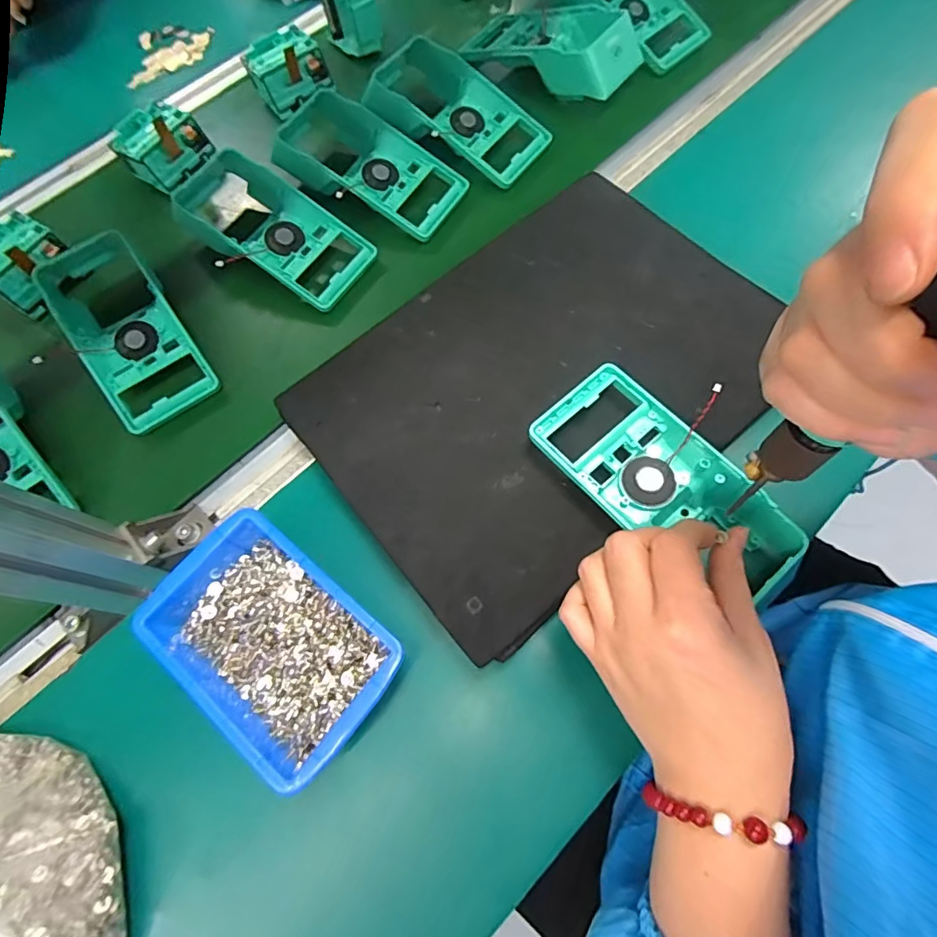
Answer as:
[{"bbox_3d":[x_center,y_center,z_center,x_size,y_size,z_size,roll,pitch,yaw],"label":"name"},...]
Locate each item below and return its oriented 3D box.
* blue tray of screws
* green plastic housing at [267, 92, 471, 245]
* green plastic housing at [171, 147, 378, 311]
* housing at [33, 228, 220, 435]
[{"bbox_3d":[-0.121,0.109,0.330,0.153,0.059,0.101,37,75,15],"label":"blue tray of screws"},{"bbox_3d":[-0.093,-0.293,0.487,0.184,0.045,0.101,31,74,13],"label":"green plastic housing"},{"bbox_3d":[-0.186,-0.220,0.469,0.188,0.043,0.100,34,75,14],"label":"green plastic housing"},{"bbox_3d":[-0.296,-0.126,0.438,0.089,0.040,0.196,-34,72,-10],"label":"housing"}]

